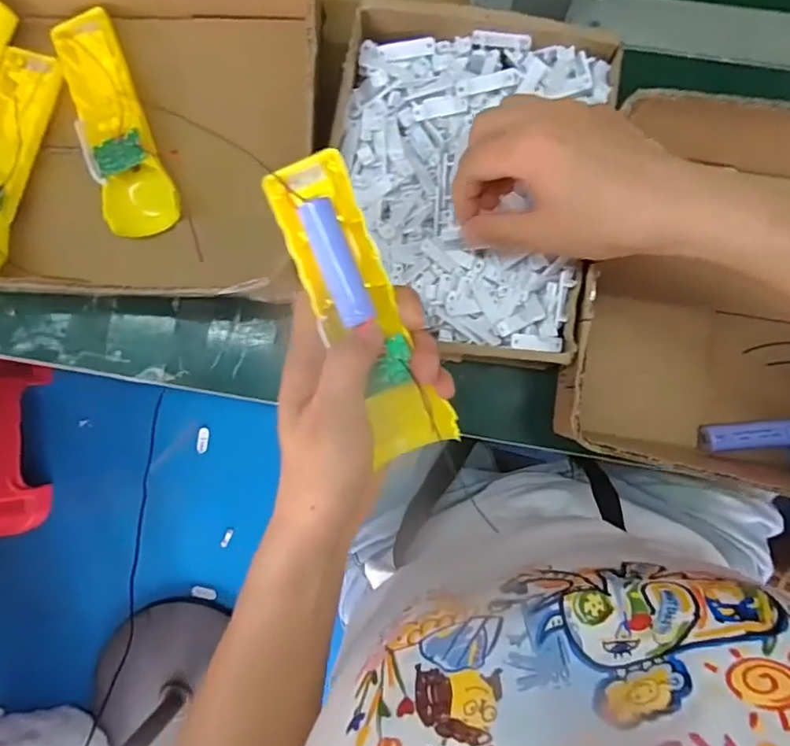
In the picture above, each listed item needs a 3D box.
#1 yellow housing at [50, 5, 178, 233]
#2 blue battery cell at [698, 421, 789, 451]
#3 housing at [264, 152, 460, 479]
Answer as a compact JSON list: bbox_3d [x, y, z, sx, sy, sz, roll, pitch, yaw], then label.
[{"bbox_3d":[-0.199,-0.180,0.403,0.047,0.024,0.163,-19,86,3],"label":"yellow housing"},{"bbox_3d":[0.249,0.043,0.387,0.067,0.015,0.017,-5,87,4],"label":"blue battery cell"},{"bbox_3d":[-0.018,-0.033,0.293,0.043,0.024,0.159,-23,94,3],"label":"housing"}]

